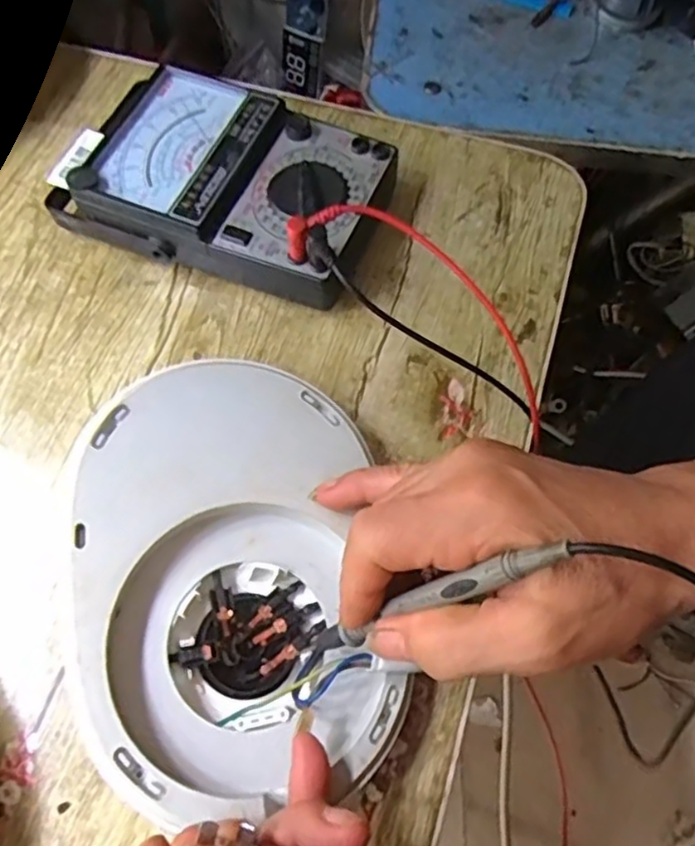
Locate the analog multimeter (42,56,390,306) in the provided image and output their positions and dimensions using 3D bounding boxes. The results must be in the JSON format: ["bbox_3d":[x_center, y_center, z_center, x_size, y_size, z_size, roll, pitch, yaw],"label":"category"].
[{"bbox_3d":[-0.079,-0.147,0.407,0.193,0.048,0.115,19,68,9],"label":"analog multimeter"}]

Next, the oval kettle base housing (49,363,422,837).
[{"bbox_3d":[-0.053,0.062,0.301,0.134,0.031,0.189,-3,73,-18],"label":"oval kettle base housing"}]

